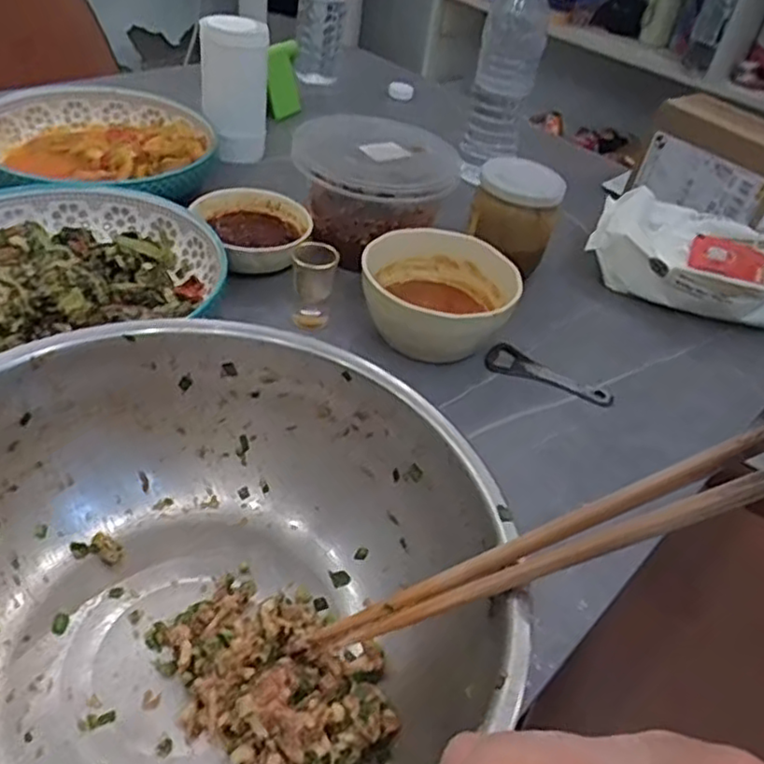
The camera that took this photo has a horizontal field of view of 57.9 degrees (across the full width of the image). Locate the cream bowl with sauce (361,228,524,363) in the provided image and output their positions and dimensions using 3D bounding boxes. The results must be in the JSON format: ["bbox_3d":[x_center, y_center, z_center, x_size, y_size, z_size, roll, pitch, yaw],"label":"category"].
[{"bbox_3d":[0.044,-0.065,0.533,0.112,0.061,0.112,6,41,-6],"label":"cream bowl with sauce"}]

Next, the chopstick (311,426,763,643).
[{"bbox_3d":[0.060,0.062,0.267,0.221,0.008,0.009,-32,37,25],"label":"chopstick"}]

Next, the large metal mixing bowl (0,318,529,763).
[{"bbox_3d":[-0.087,0.087,0.291,0.246,0.091,0.259,6,41,-6],"label":"large metal mixing bowl"}]

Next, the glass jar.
[{"bbox_3d":[0.117,-0.150,0.609,0.070,0.072,0.070,14,41,4],"label":"glass jar"}]

